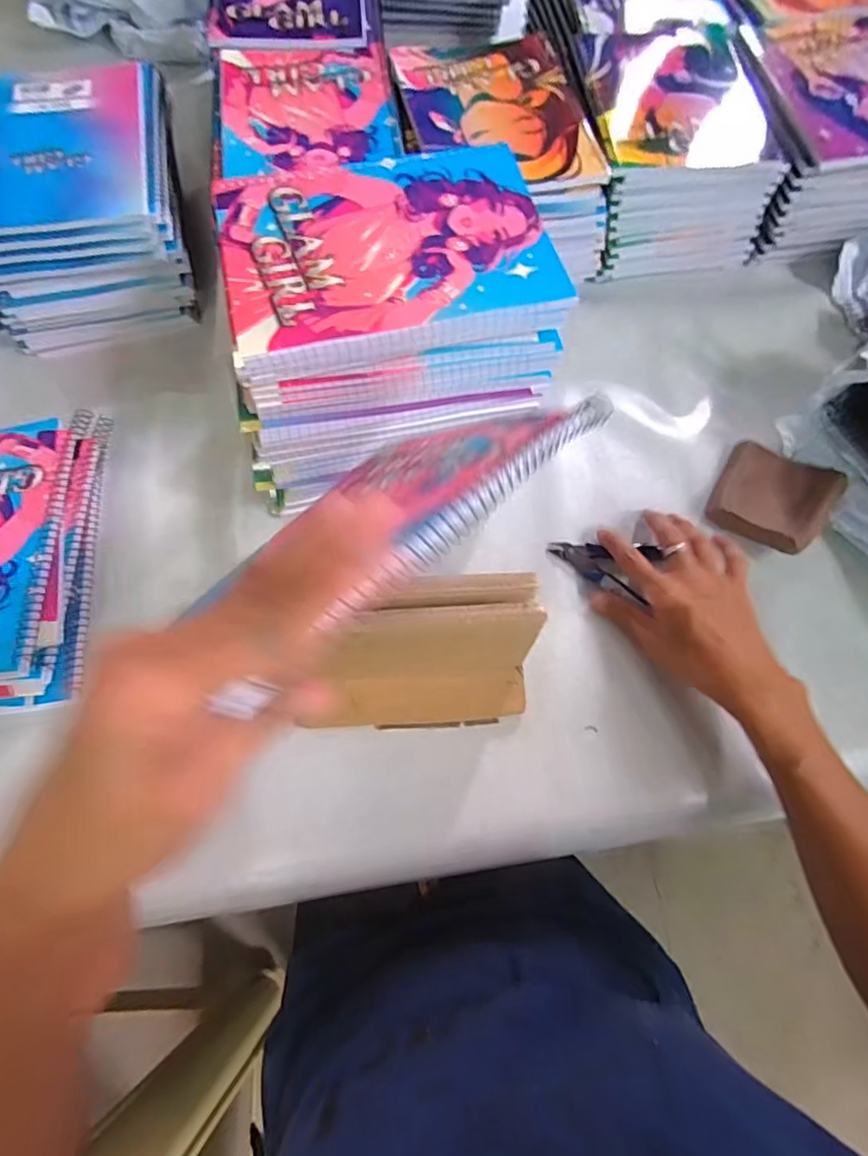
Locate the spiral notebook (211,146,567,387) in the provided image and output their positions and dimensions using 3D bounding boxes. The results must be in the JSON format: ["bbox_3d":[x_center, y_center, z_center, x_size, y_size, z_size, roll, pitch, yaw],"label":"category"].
[{"bbox_3d":[-0.029,-0.203,0.349,0.196,0.017,0.144,-12,70,-6],"label":"spiral notebook"}]

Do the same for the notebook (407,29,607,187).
[{"bbox_3d":[0.056,-0.408,0.493,0.147,0.008,0.183,-10,68,-7],"label":"notebook"}]

